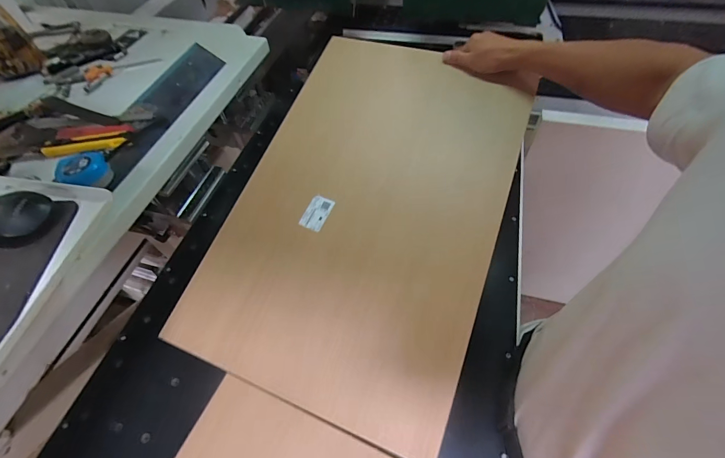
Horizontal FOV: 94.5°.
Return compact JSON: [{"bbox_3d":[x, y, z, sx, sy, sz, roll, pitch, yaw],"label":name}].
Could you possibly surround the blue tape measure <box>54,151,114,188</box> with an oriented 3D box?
[{"bbox_3d":[-0.433,-0.089,0.526,0.066,0.040,0.059,-38,61,-21],"label":"blue tape measure"}]

